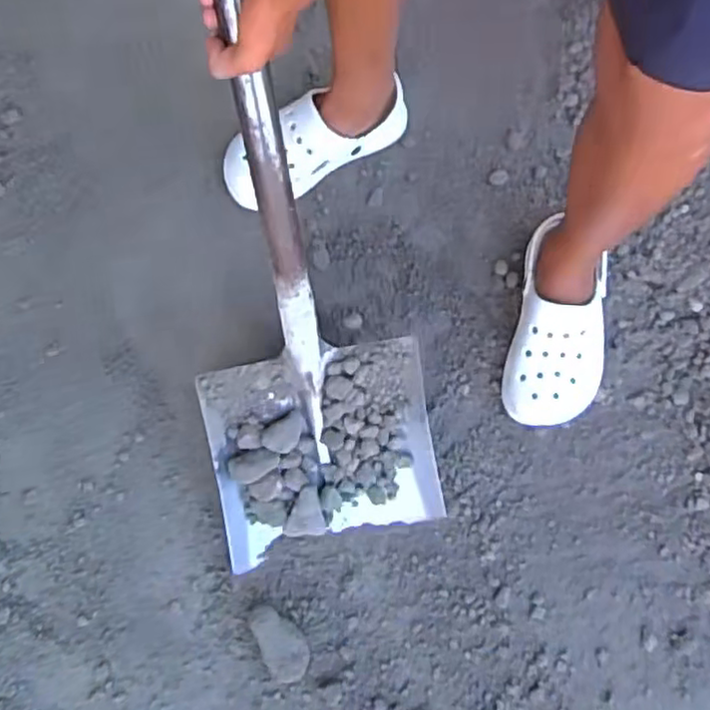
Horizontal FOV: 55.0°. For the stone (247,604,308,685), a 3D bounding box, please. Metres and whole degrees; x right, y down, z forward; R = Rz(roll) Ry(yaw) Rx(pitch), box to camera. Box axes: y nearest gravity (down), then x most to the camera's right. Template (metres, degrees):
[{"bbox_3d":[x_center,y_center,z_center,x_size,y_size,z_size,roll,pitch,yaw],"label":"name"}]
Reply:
[{"bbox_3d":[-0.079,0.300,0.712,0.046,0.023,0.082,-25,81,-9],"label":"stone"}]

